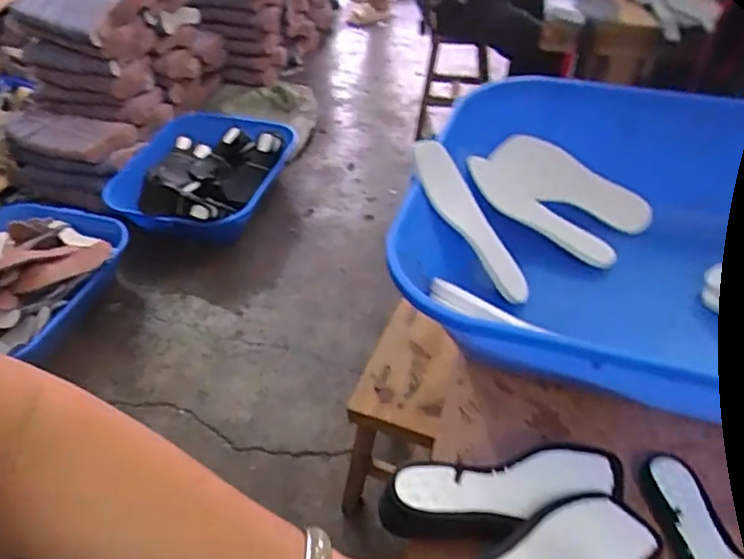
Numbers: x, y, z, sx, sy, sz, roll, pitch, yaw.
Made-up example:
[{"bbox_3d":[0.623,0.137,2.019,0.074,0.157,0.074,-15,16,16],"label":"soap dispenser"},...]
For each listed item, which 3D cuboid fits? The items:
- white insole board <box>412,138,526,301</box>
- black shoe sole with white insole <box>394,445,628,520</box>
[{"bbox_3d":[0.124,-0.066,0.773,0.054,0.237,0.014,-35,12,-4],"label":"white insole board"},{"bbox_3d":[0.140,0.209,0.606,0.227,0.043,0.063,-7,44,-4],"label":"black shoe sole with white insole"}]

